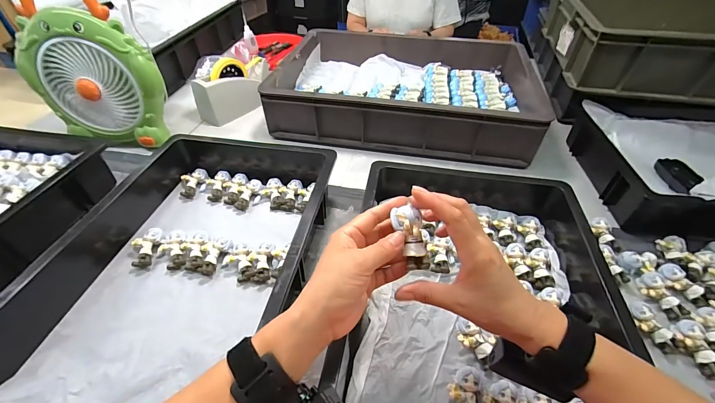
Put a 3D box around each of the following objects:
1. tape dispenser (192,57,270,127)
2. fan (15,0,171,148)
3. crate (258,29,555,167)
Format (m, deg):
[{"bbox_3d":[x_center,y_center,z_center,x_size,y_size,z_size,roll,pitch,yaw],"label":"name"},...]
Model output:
[{"bbox_3d":[-0.304,-0.284,0.779,0.062,0.113,0.189,25,50,23],"label":"tape dispenser"},{"bbox_3d":[-0.507,-0.233,0.614,0.231,0.238,0.073,6,45,5],"label":"fan"},{"bbox_3d":[0.101,-0.263,0.749,0.547,0.117,0.386,8,45,7],"label":"crate"}]

